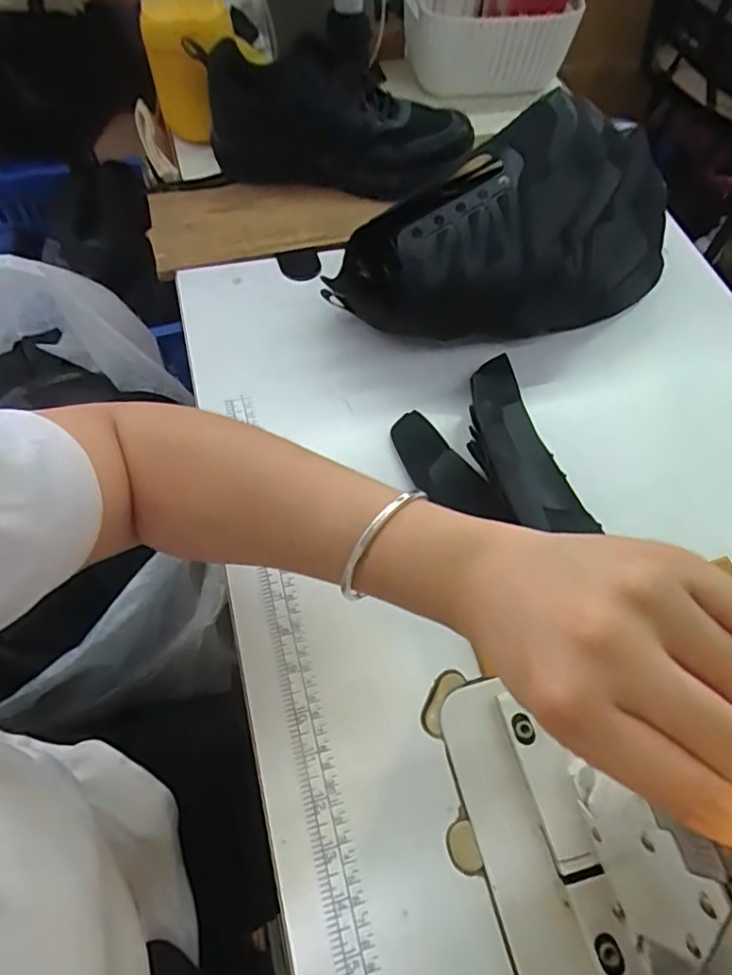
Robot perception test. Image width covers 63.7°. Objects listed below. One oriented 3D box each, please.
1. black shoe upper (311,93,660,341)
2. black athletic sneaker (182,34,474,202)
[{"bbox_3d":[0.116,-0.208,0.488,0.285,0.154,0.119,-18,62,-13],"label":"black shoe upper"},{"bbox_3d":[-0.029,-0.370,0.600,0.250,0.123,0.116,-1,59,-4],"label":"black athletic sneaker"}]

